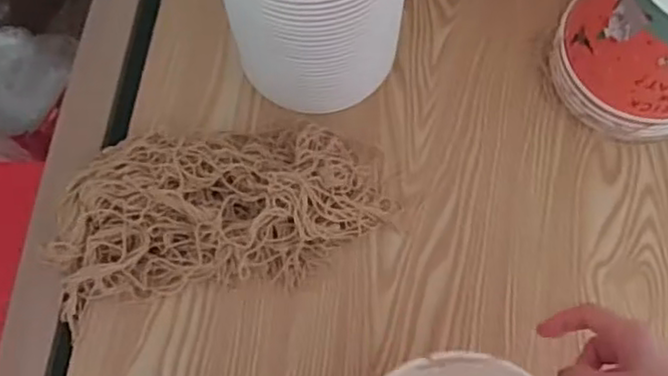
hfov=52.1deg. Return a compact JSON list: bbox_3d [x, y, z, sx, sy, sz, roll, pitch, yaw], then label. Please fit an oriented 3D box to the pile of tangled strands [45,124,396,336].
[{"bbox_3d":[-0.105,0.017,0.635,0.308,0.070,0.153,-8,73,-1],"label":"pile of tangled strands"}]

